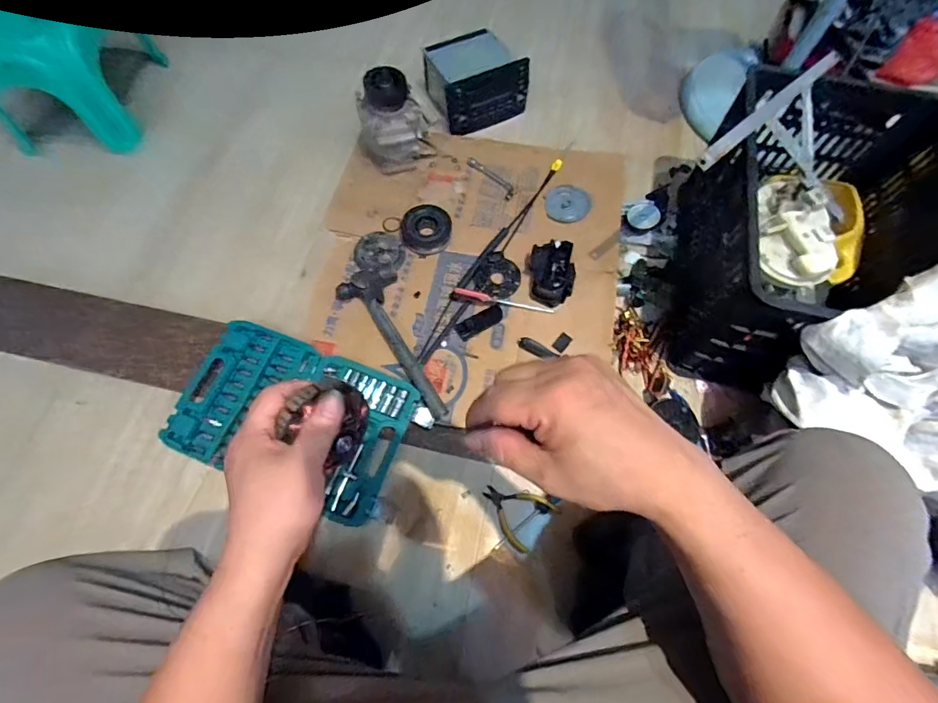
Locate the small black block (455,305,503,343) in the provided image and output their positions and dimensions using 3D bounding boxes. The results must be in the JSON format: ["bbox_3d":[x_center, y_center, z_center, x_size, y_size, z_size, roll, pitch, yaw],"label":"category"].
[{"bbox_3d":[0.022,-0.058,0.875,0.100,0.008,0.038,-31,66,-12],"label":"small black block"}]

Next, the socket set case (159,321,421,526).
[{"bbox_3d":[-0.311,0.108,0.781,0.403,0.033,0.249,18,66,11],"label":"socket set case"}]

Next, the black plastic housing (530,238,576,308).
[{"bbox_3d":[0.163,-0.153,0.875,0.085,0.057,0.121,1,68,1],"label":"black plastic housing"}]

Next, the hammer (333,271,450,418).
[{"bbox_3d":[-0.130,-0.026,0.827,0.116,0.035,0.329,-29,70,-11],"label":"hammer"}]

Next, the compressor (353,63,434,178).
[{"bbox_3d":[-0.157,-0.493,0.961,0.152,0.181,0.122,-12,68,-4],"label":"compressor"}]

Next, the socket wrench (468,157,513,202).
[{"bbox_3d":[0.052,-0.400,1.019,0.033,0.009,0.151,-36,67,-14],"label":"socket wrench"}]

